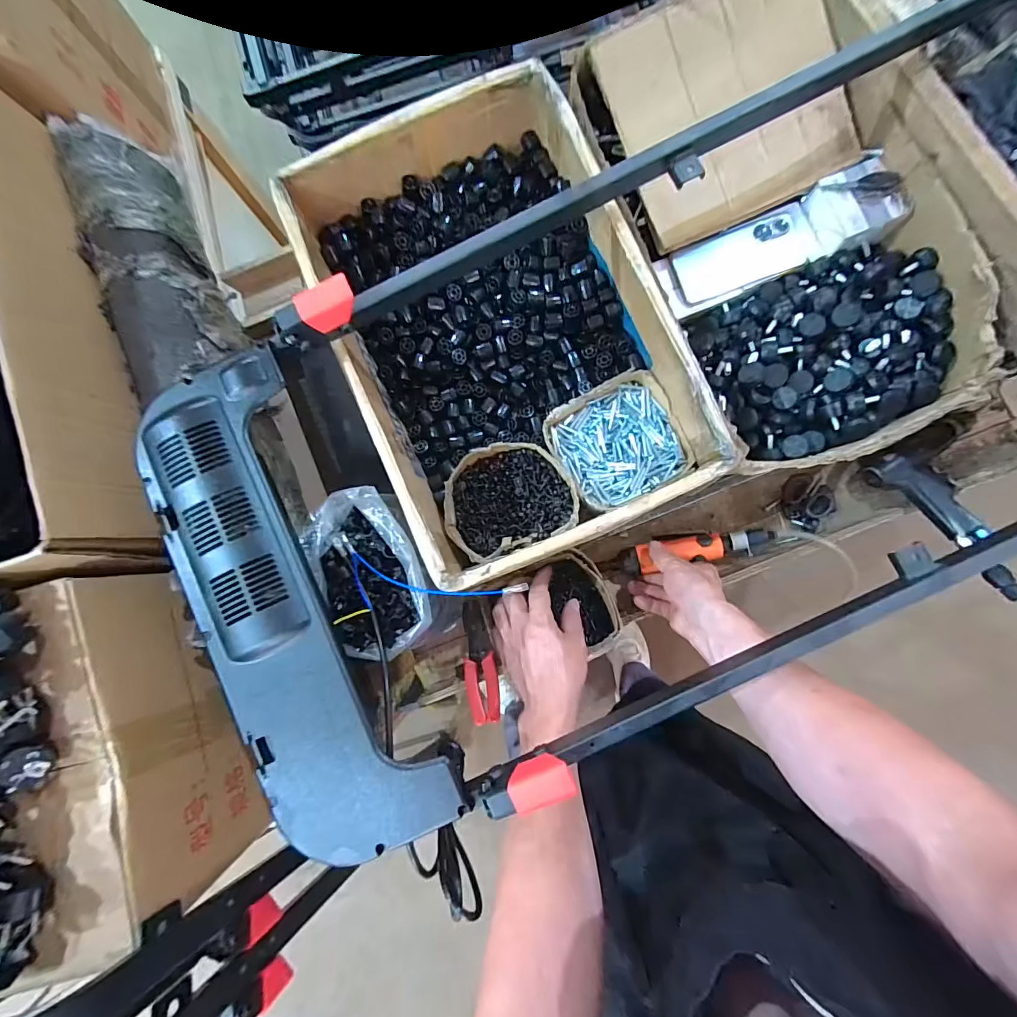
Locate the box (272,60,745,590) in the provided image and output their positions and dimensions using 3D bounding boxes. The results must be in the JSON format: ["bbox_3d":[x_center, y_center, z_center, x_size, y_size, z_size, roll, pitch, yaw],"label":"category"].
[{"bbox_3d":[-0.004,-0.207,0.553,0.355,0.149,0.525,-24,85,2],"label":"box"}]

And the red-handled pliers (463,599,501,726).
[{"bbox_3d":[-0.041,0.215,0.636,0.043,0.018,0.164,-11,66,3],"label":"red-handled pliers"}]

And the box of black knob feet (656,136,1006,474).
[{"bbox_3d":[0.378,-0.230,0.533,0.300,0.101,0.327,-15,85,3],"label":"box of black knob feet"}]

